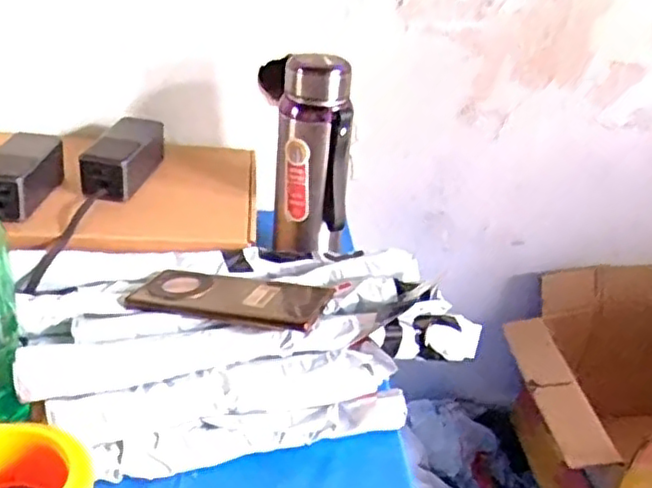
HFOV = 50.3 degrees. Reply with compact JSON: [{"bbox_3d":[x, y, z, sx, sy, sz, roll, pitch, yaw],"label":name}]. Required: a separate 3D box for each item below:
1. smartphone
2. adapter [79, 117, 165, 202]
[{"bbox_3d":[-0.084,0.045,0.592,0.163,0.012,0.065,5,28,15],"label":"smartphone"},{"bbox_3d":[-0.230,-0.102,0.798,0.058,0.049,0.139,6,28,2],"label":"adapter"}]

